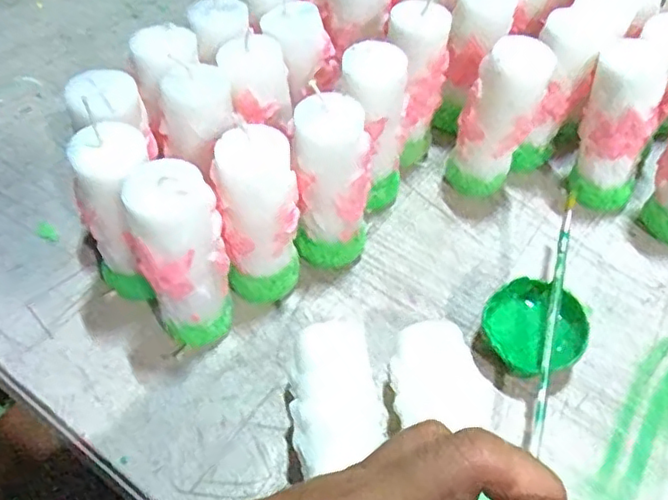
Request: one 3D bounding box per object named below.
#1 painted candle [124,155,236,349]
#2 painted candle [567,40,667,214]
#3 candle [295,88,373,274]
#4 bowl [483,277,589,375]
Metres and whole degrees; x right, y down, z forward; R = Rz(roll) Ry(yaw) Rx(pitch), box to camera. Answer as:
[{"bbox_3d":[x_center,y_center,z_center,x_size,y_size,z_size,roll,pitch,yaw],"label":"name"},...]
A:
[{"bbox_3d":[-0.077,0.007,0.315,0.043,0.110,0.039,-16,55,-14],"label":"painted candle"},{"bbox_3d":[0.178,-0.073,0.391,0.052,0.101,0.042,29,57,19],"label":"painted candle"},{"bbox_3d":[-0.001,-0.034,0.351,0.039,0.105,0.039,1,52,-1],"label":"candle"},{"bbox_3d":[0.109,0.047,0.340,0.051,0.030,0.050,1,52,-1],"label":"bowl"}]

